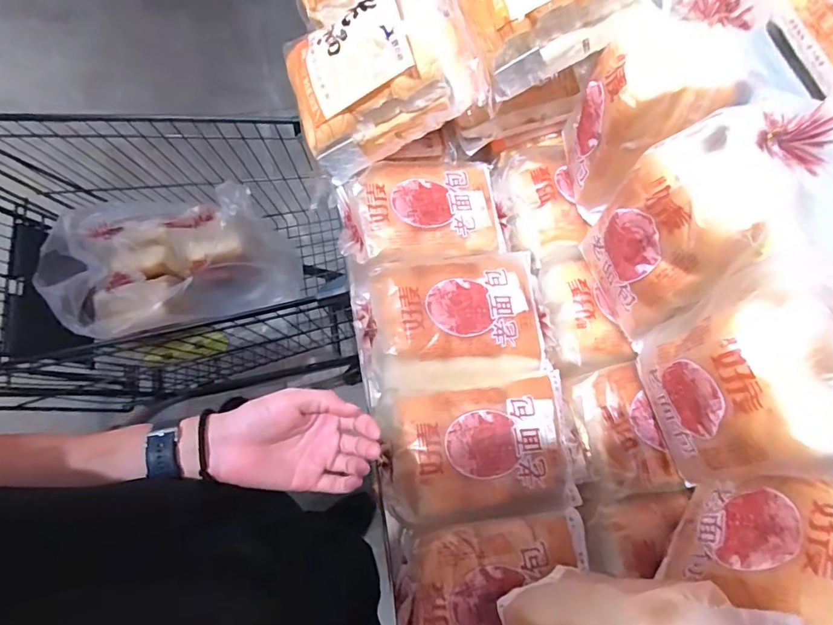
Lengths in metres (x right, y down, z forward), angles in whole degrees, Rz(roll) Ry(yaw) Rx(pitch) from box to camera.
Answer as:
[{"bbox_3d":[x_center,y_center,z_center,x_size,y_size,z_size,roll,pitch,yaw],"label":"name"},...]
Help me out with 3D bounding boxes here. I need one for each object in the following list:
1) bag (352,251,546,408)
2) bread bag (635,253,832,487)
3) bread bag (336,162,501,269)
[{"bbox_3d":[0.035,0.005,0.533,0.204,0.080,0.135,-9,71,-4],"label":"bag"},{"bbox_3d":[0.277,0.043,0.370,0.125,0.198,0.152,-26,73,-9],"label":"bread bag"},{"bbox_3d":[0.001,-0.130,0.567,0.193,0.038,0.148,-11,71,-5],"label":"bread bag"}]

